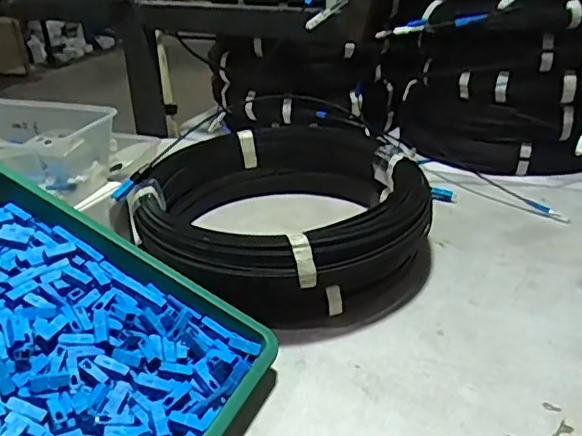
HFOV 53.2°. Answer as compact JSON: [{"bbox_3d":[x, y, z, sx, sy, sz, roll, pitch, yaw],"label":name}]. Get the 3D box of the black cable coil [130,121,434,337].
[{"bbox_3d":[-0.003,-0.001,0.604,0.278,0.096,0.268,-2,27,1],"label":"black cable coil"}]

